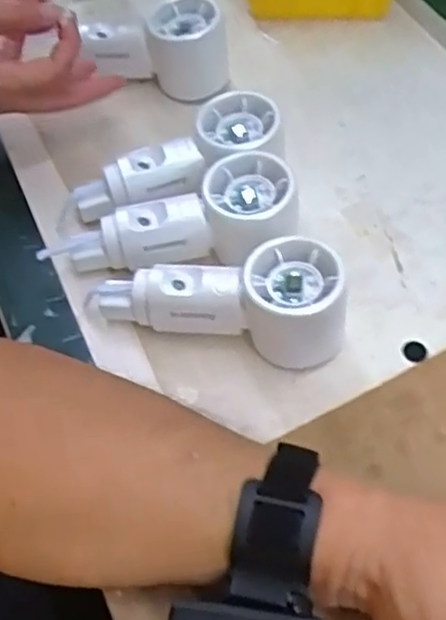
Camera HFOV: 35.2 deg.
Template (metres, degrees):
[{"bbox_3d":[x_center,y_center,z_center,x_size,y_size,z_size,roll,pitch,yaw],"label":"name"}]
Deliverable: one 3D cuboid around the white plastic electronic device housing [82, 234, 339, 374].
[{"bbox_3d":[-0.004,-0.010,0.419,0.155,0.060,0.052,10,55,6],"label":"white plastic electronic device housing"}]

